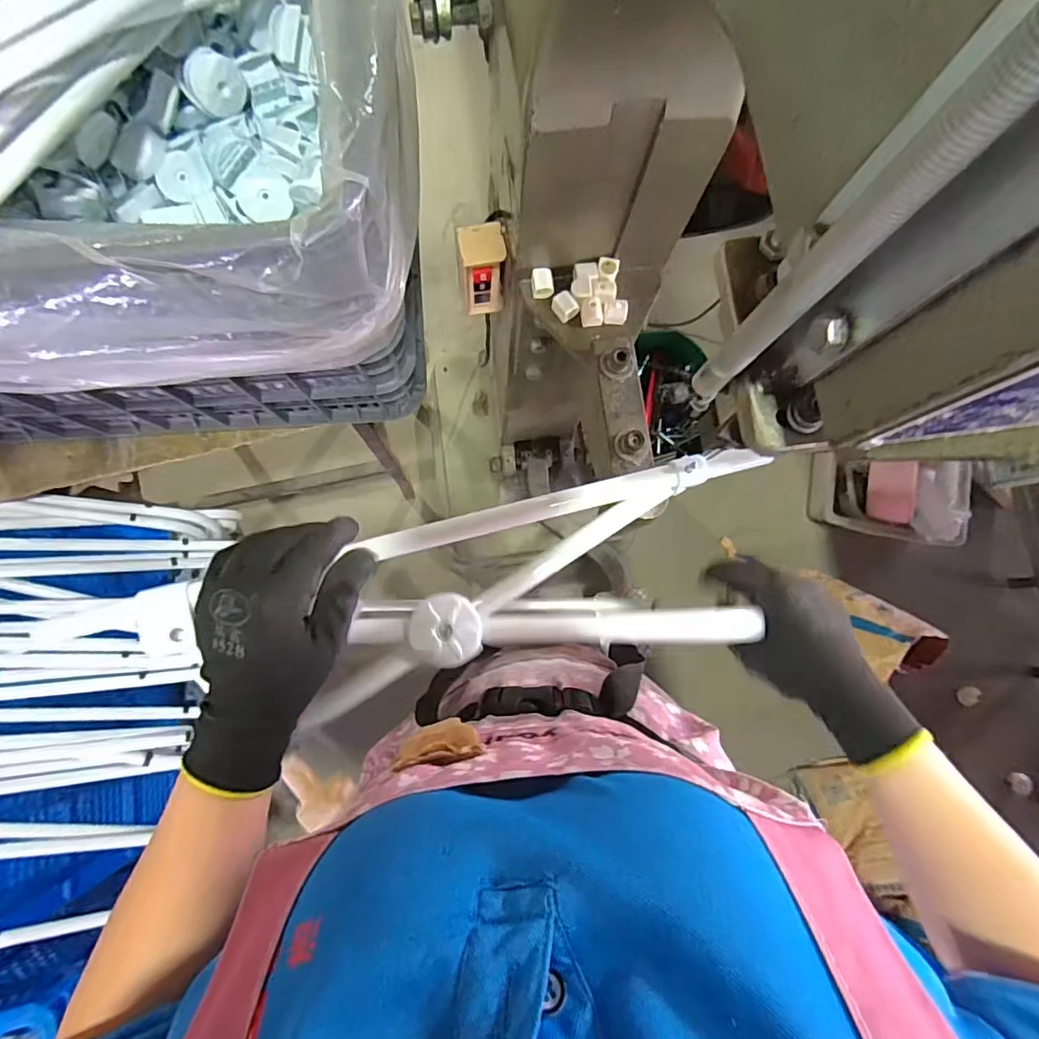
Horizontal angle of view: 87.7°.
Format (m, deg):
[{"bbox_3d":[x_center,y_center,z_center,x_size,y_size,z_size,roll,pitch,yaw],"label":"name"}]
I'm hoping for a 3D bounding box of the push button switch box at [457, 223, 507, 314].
[{"bbox_3d":[-0.044,-0.286,0.628,0.051,0.106,0.047,-10,82,-5],"label":"push button switch box"}]

